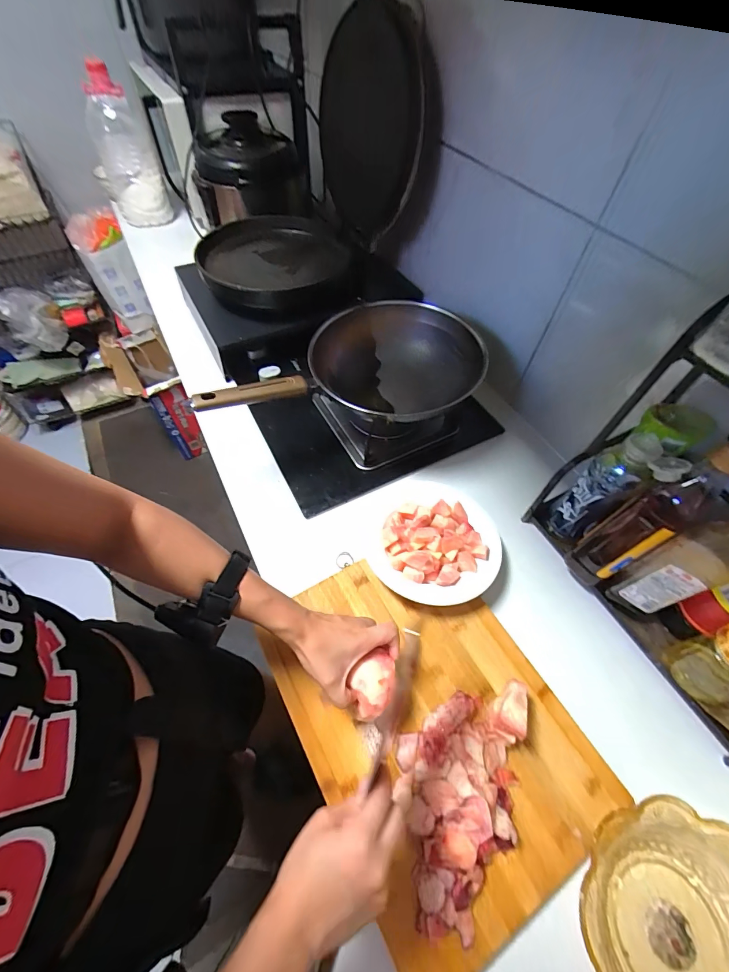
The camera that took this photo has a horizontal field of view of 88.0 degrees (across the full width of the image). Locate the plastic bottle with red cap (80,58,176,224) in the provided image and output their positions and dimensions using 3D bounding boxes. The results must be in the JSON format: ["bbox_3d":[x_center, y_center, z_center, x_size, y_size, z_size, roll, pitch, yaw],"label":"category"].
[{"bbox_3d":[-0.688,-0.948,1.069,0.168,0.327,0.140,-19,59,-16],"label":"plastic bottle with red cap"}]

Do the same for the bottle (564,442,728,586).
[{"bbox_3d":[0.364,0.053,0.494,0.073,0.256,0.061,-24,60,-19],"label":"bottle"}]

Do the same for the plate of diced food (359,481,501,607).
[{"bbox_3d":[0.103,0.081,0.589,0.190,0.063,0.207,2,55,-2],"label":"plate of diced food"}]

